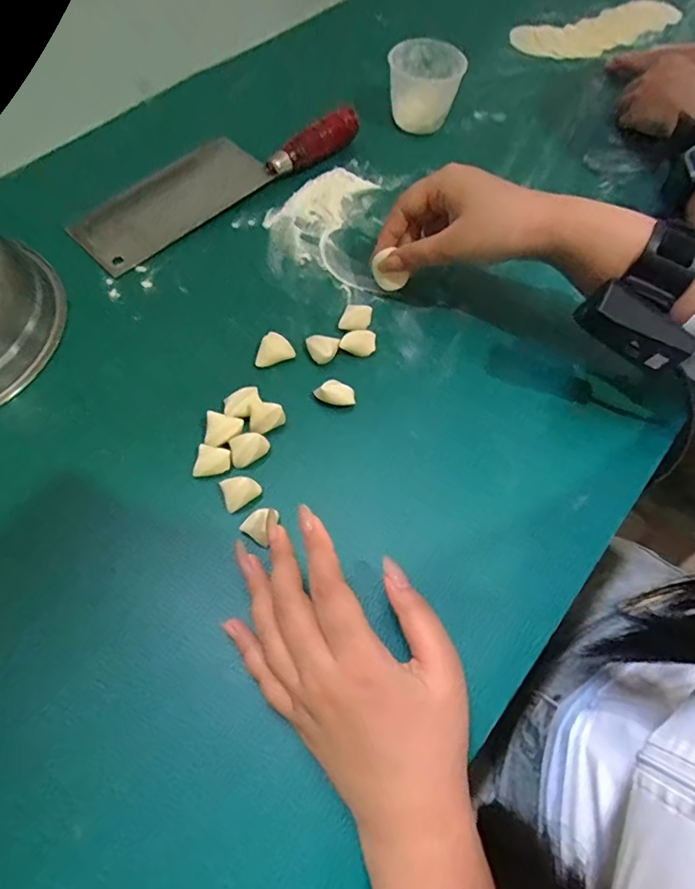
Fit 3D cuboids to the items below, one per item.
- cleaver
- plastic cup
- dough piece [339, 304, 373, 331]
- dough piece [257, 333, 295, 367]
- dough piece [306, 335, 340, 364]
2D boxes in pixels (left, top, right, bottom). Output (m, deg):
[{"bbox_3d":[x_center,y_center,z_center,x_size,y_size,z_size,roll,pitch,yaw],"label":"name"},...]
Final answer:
[{"bbox_3d":[-0.118,-0.249,0.471,0.266,0.034,0.076,-37,71,-19],"label":"cleaver"},{"bbox_3d":[0.076,-0.358,0.520,0.069,0.056,0.062,15,64,4],"label":"plastic cup"},{"bbox_3d":[0.007,-0.099,0.415,0.023,0.011,0.023,18,64,5],"label":"dough piece"},{"bbox_3d":[-0.057,-0.072,0.396,0.029,0.013,0.019,-19,66,-12],"label":"dough piece"},{"bbox_3d":[-0.019,-0.072,0.399,0.025,0.010,0.023,1,64,-3],"label":"dough piece"}]

